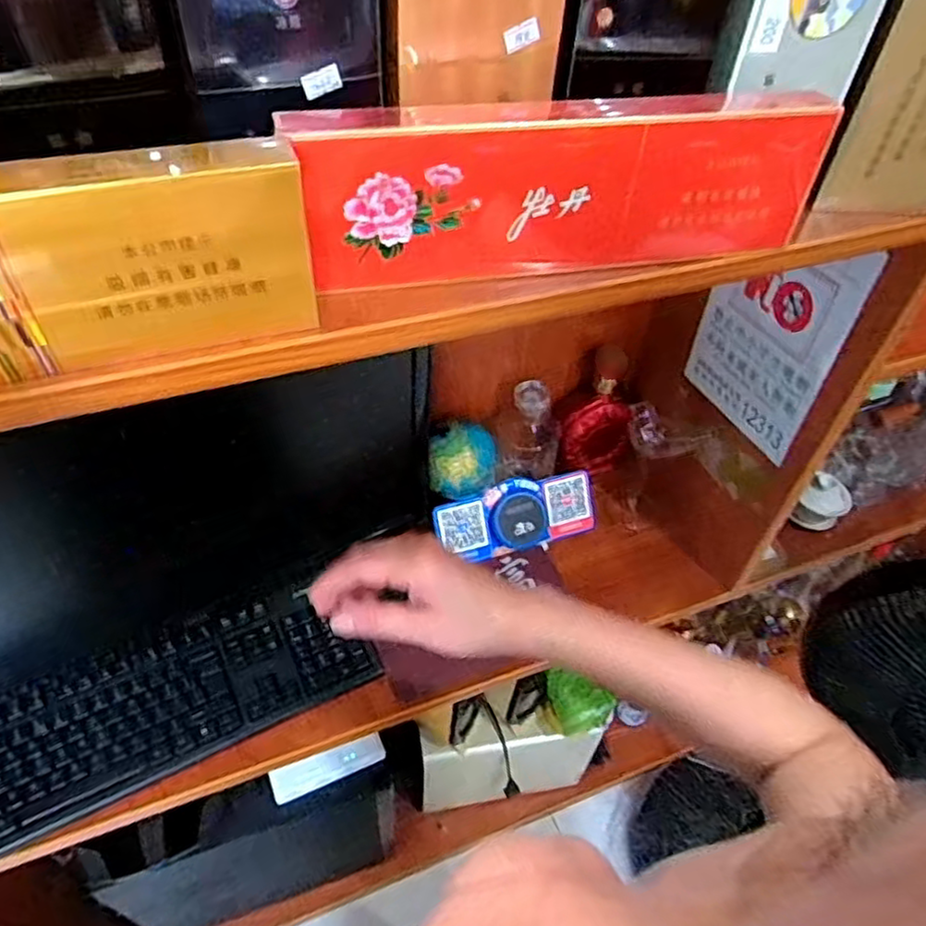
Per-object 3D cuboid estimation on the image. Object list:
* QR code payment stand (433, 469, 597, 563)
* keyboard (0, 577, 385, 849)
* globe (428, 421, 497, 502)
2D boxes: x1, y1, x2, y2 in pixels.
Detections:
[{"bbox_3d":[0.068,0.070,0.924,0.220,0.092,0.045,-15,9,-14],"label":"QR code payment stand"},{"bbox_3d":[-0.321,0.257,0.731,0.428,0.028,0.138,-20,69,-22],"label":"keyboard"},{"bbox_3d":[0.001,0.000,0.867,0.083,0.081,0.070,4,46,1],"label":"globe"}]

